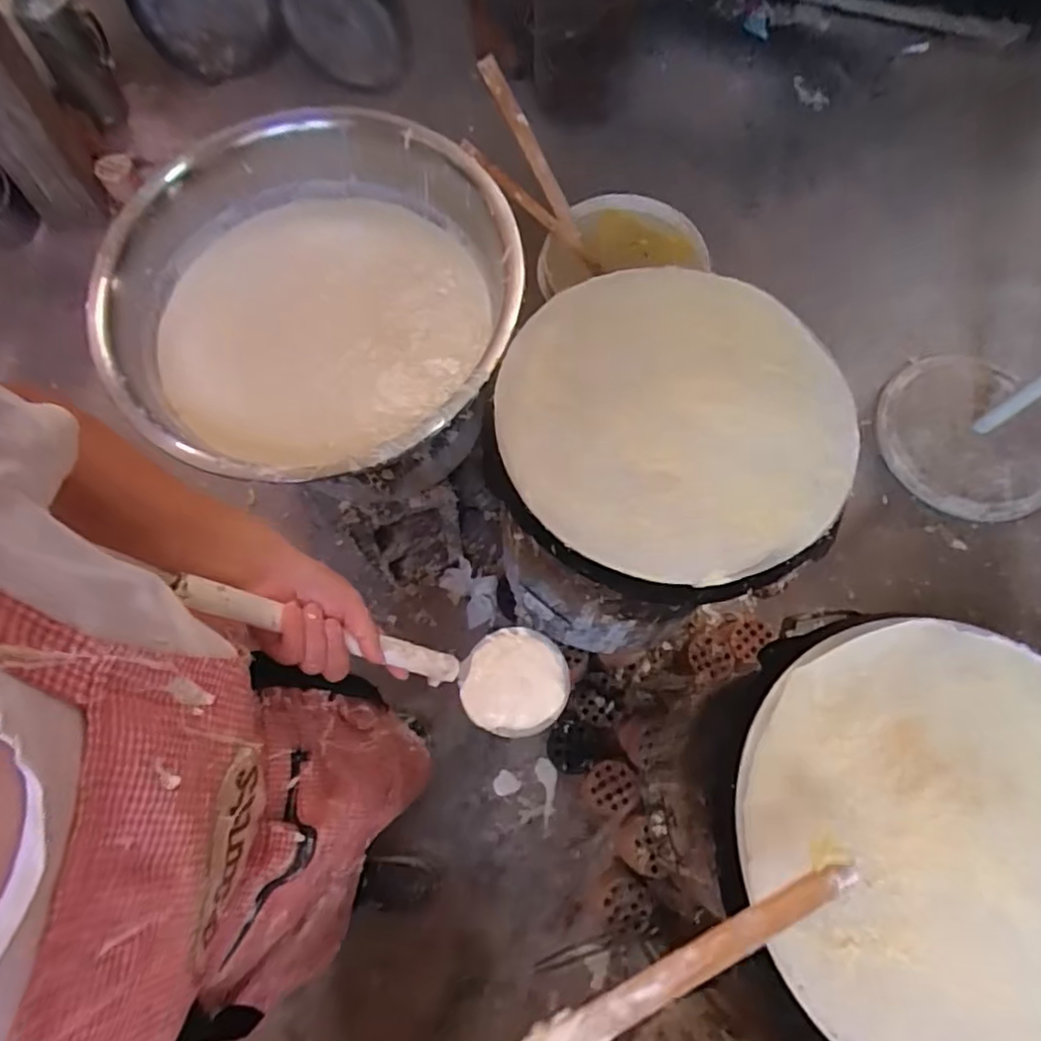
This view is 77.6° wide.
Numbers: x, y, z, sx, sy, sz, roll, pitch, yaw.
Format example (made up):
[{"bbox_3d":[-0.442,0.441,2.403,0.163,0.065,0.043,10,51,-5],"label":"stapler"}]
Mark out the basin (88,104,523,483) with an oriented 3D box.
[{"bbox_3d":[-0.278,-0.308,0.911,0.543,0.185,0.557,0,69,-1],"label":"basin"}]

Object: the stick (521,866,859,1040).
[{"bbox_3d":[0.049,0.359,0.460,0.440,0.013,0.028,-24,72,-8],"label":"stick"}]

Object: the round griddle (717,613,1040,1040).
[{"bbox_3d":[0.383,0.284,0.566,0.389,0.042,0.378,0,69,-1],"label":"round griddle"}]

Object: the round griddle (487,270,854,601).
[{"bbox_3d":[0.166,-0.108,0.712,0.377,0.050,0.391,0,69,-1],"label":"round griddle"}]

